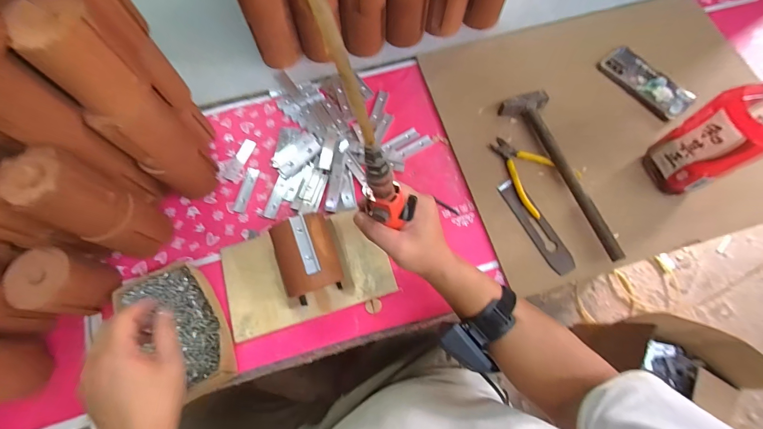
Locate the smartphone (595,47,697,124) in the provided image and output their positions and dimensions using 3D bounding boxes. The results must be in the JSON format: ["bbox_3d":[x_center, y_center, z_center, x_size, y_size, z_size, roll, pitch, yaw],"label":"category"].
[{"bbox_3d":[0.474,-0.241,0.624,0.074,0.010,0.161,-35,75,-12],"label":"smartphone"}]

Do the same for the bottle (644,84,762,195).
[{"bbox_3d":[0.475,-0.107,0.483,0.067,0.194,0.094,-25,73,-9],"label":"bottle"}]

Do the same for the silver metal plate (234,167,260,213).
[{"bbox_3d":[-0.228,-0.042,0.588,0.022,0.004,0.080,12,71,3],"label":"silver metal plate"}]

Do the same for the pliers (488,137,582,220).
[{"bbox_3d":[0.246,-0.080,0.584,0.113,0.017,0.141,-39,76,-13],"label":"pliers"}]

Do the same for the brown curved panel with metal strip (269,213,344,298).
[{"bbox_3d":[-0.104,0.062,0.498,0.083,0.083,0.101,-17,72,-6],"label":"brown curved panel with metal strip"}]

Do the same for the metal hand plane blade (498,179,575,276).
[{"bbox_3d":[0.246,0.017,0.553,0.038,0.011,0.169,-26,73,-9],"label":"metal hand plane blade"}]

